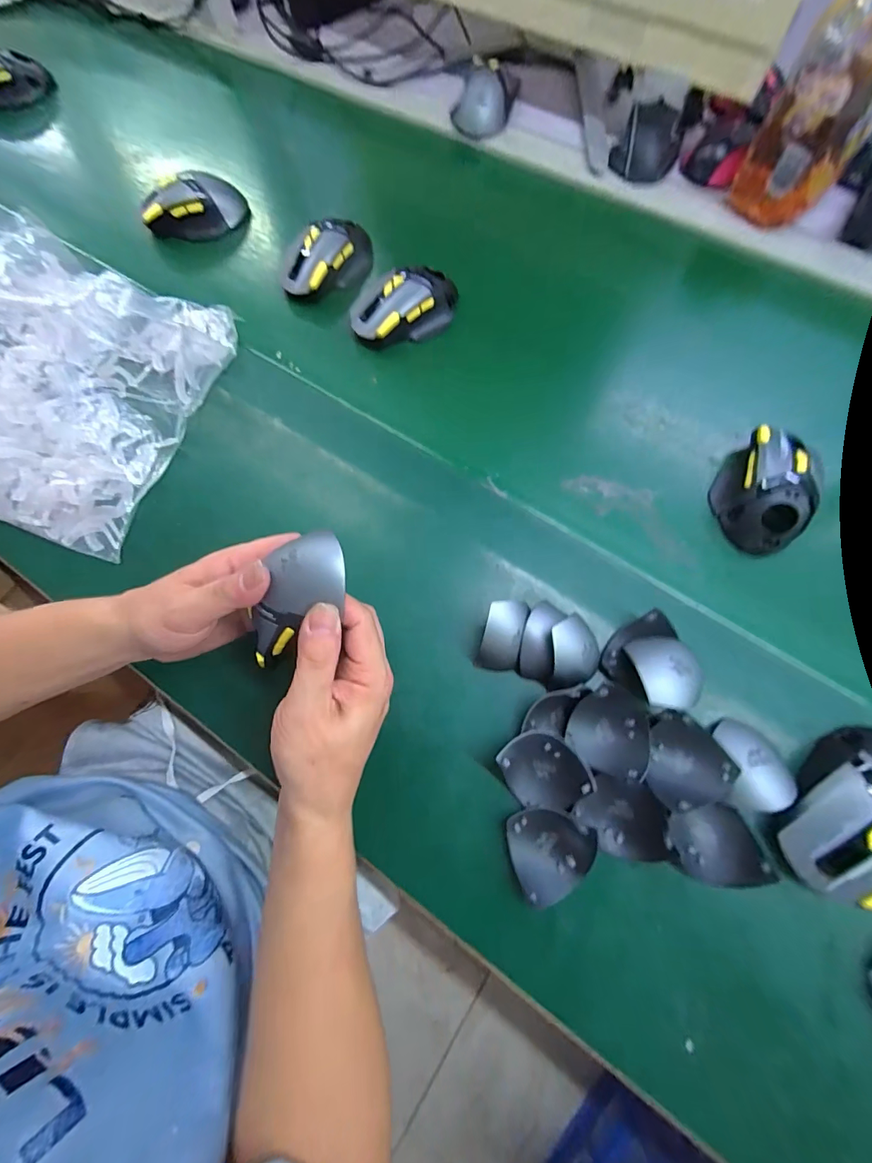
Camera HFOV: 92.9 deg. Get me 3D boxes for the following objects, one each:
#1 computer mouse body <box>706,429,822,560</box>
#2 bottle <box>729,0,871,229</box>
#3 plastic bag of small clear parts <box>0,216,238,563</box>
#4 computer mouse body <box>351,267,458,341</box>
[{"bbox_3d":[0.286,-0.078,0.360,0.068,0.044,0.095,27,77,12],"label":"computer mouse body"},{"bbox_3d":[0.369,-0.451,0.371,0.087,0.200,0.078,39,80,14],"label":"bottle"},{"bbox_3d":[-0.394,-0.206,0.407,0.333,0.060,0.291,18,76,10],"label":"plastic bag of small clear parts"},{"bbox_3d":[-0.032,-0.282,0.428,0.115,0.046,0.065,-20,73,-1],"label":"computer mouse body"}]

